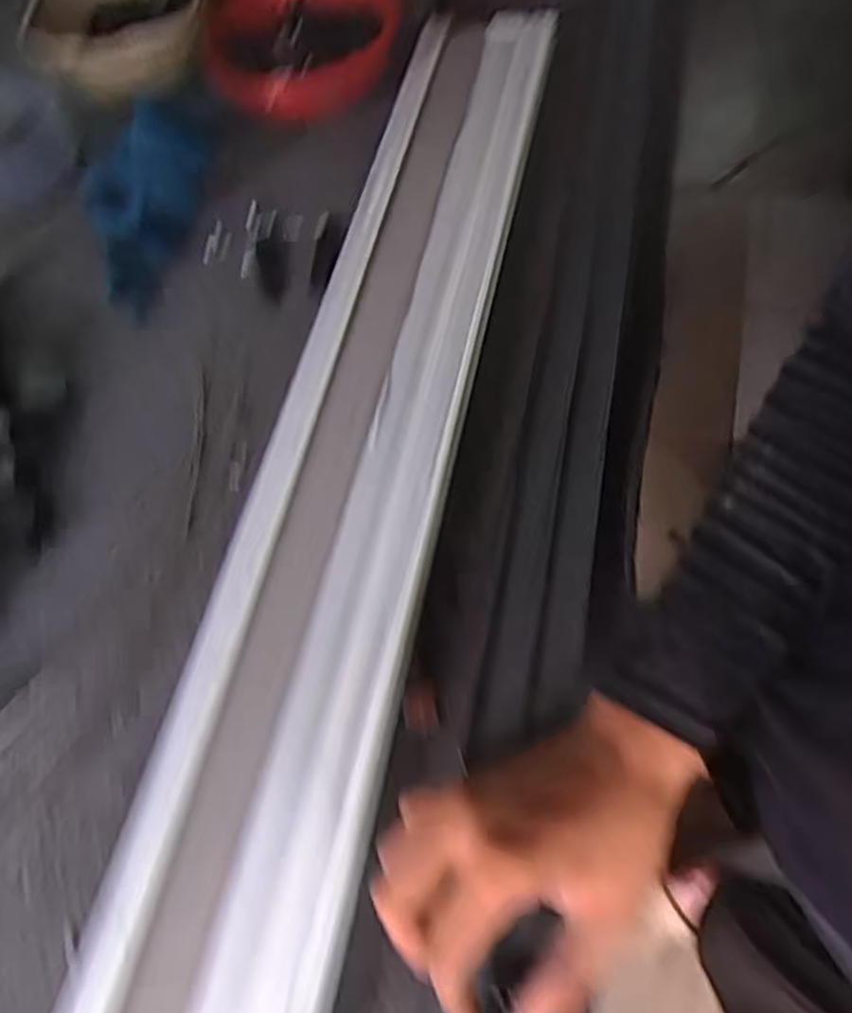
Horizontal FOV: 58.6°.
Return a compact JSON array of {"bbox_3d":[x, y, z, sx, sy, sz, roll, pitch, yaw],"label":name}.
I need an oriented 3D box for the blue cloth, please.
[{"bbox_3d":[-0.245,-0.256,0.653,0.092,0.045,0.205,6,78,6],"label":"blue cloth"}]

